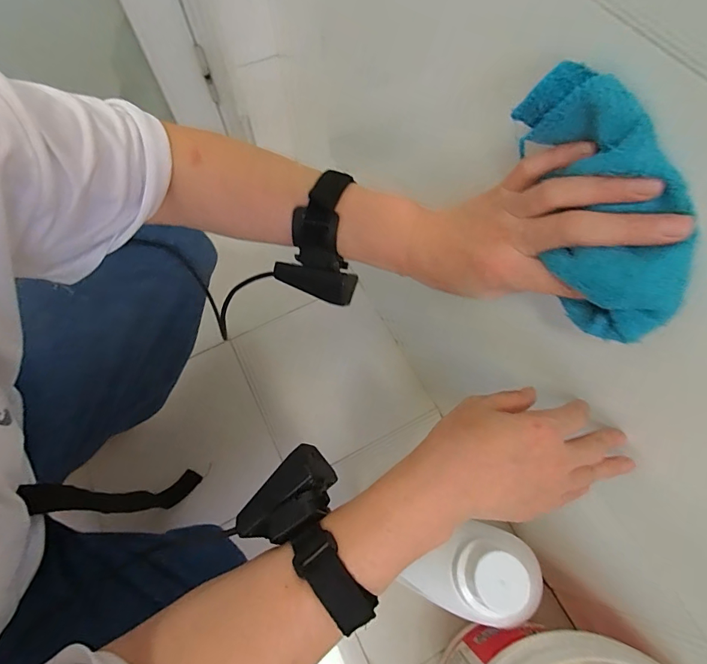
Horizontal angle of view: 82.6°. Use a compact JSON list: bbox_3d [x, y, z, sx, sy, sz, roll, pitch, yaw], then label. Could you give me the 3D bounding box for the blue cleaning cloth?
[{"bbox_3d":[0.133,-0.065,0.222,0.041,0.064,0.146,-18,95,-8],"label":"blue cleaning cloth"}]

